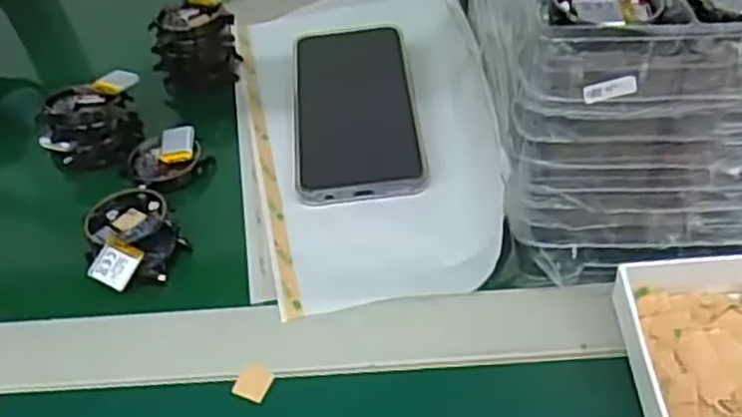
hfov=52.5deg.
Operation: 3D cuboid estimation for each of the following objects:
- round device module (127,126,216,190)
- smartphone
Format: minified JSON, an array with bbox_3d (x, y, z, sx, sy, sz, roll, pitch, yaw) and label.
[{"bbox_3d":[-0.126,-0.032,0.466,0.048,0.015,0.040,-20,46,-12],"label":"round device module"},{"bbox_3d":[-0.011,-0.068,0.487,0.076,0.009,0.167,-6,45,1],"label":"smartphone"}]

